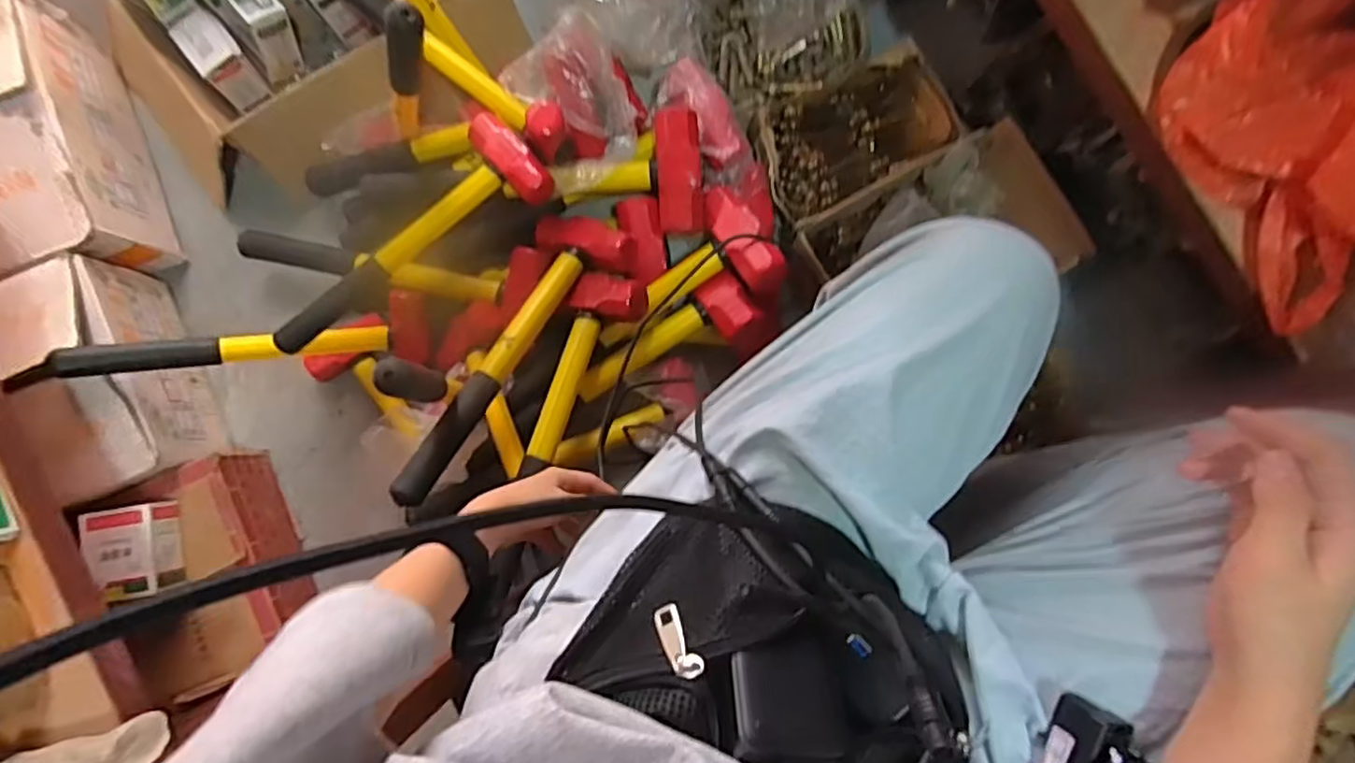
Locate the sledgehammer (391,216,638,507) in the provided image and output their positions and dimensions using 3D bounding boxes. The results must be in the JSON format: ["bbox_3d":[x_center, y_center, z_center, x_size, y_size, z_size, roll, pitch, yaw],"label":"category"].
[{"bbox_3d":[-0.178,-0.033,0.712,0.109,0.045,0.368,31,66,0],"label":"sledgehammer"}]

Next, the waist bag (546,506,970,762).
[{"bbox_3d":[0.064,0.139,0.350,0.213,0.091,0.119,20,84,-2],"label":"waist bag"}]

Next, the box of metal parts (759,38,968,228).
[{"bbox_3d":[0.220,-0.306,0.834,0.245,0.092,0.141,-22,87,-5],"label":"box of metal parts"}]

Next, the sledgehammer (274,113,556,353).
[{"bbox_3d":[-0.296,-0.155,0.715,0.331,0.059,0.101,-37,88,-6],"label":"sledgehammer"}]

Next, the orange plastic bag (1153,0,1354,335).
[{"bbox_3d":[0.494,-0.182,0.492,0.142,0.109,0.233,-27,87,-5],"label":"orange plastic bag"}]

